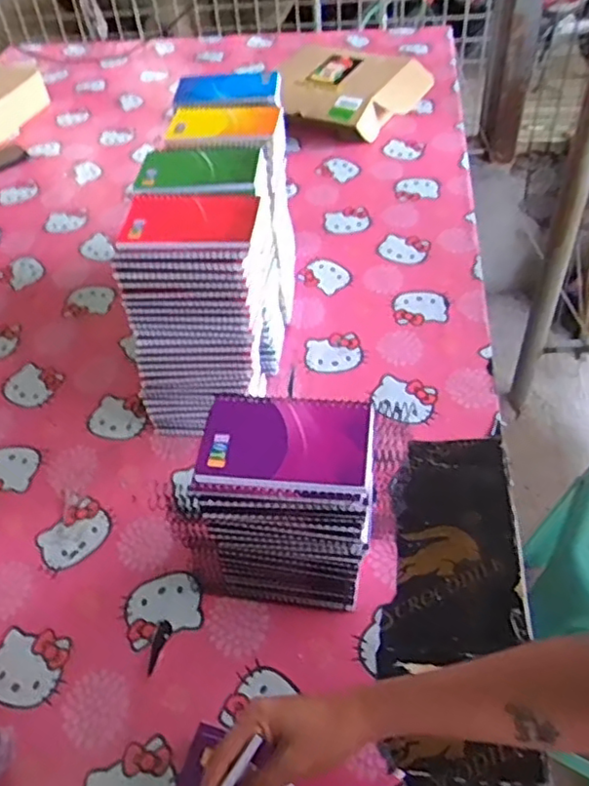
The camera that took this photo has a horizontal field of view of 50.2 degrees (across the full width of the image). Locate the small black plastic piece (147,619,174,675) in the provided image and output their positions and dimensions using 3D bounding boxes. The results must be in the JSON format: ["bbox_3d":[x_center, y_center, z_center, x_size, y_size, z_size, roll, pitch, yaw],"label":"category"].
[{"bbox_3d":[-0.133,0.249,0.618,0.016,0.004,0.051,2,49,8],"label":"small black plastic piece"}]

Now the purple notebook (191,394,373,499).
[{"bbox_3d":[-0.006,0.038,0.491,0.126,0.011,0.082,4,50,10],"label":"purple notebook"}]

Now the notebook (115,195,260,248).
[{"bbox_3d":[-0.103,-0.166,0.610,0.128,0.015,0.079,4,50,9],"label":"notebook"}]

